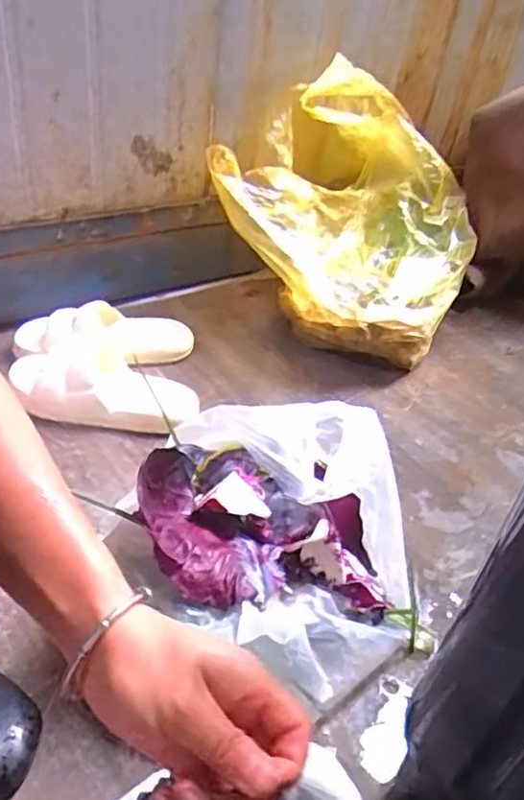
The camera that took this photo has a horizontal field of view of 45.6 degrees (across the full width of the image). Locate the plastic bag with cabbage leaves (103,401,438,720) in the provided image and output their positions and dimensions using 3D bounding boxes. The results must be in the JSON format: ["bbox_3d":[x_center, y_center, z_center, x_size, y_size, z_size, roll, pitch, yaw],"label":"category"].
[{"bbox_3d":[0.032,0.114,0.570,0.244,0.174,0.257,13,38,6],"label":"plastic bag with cabbage leaves"}]

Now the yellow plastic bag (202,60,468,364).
[{"bbox_3d":[0.154,-0.304,0.969,0.337,0.313,0.389,23,40,18],"label":"yellow plastic bag"}]

